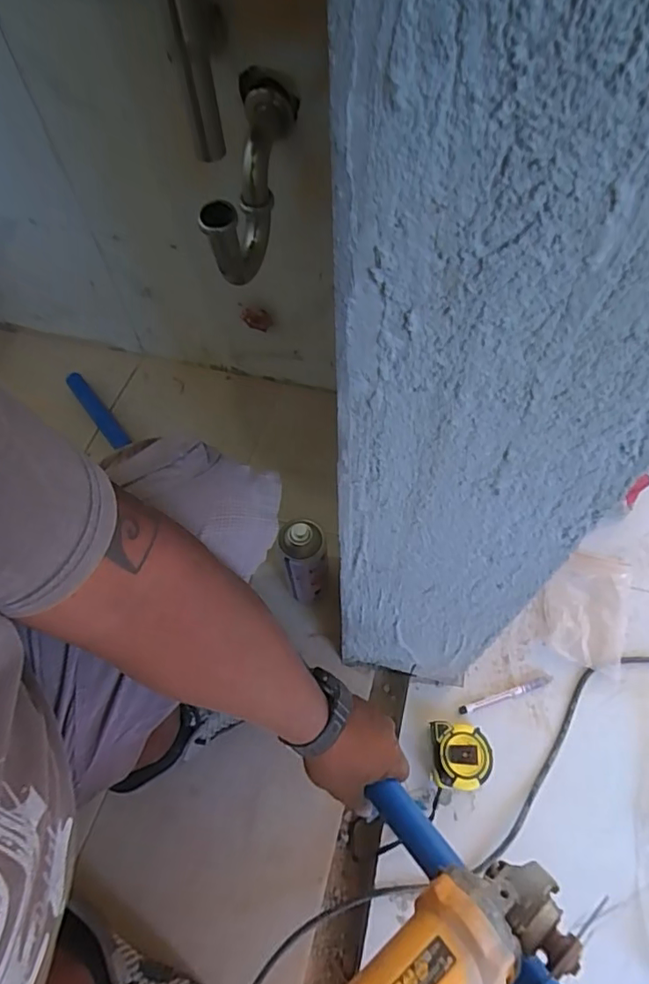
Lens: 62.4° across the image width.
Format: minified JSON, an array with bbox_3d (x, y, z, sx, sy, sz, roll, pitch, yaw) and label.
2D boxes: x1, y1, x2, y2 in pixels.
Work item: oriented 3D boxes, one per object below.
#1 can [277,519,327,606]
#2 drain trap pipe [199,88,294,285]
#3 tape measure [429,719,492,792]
[{"bbox_3d":[-0.028,0.096,0.743,0.058,0.163,0.057,0,60,1],"label":"can"},{"bbox_3d":[-0.083,-0.358,0.627,0.060,0.116,0.196,10,60,9],"label":"drain trap pipe"},{"bbox_3d":[0.166,0.321,0.652,0.070,0.038,0.070,3,60,3],"label":"tape measure"}]

